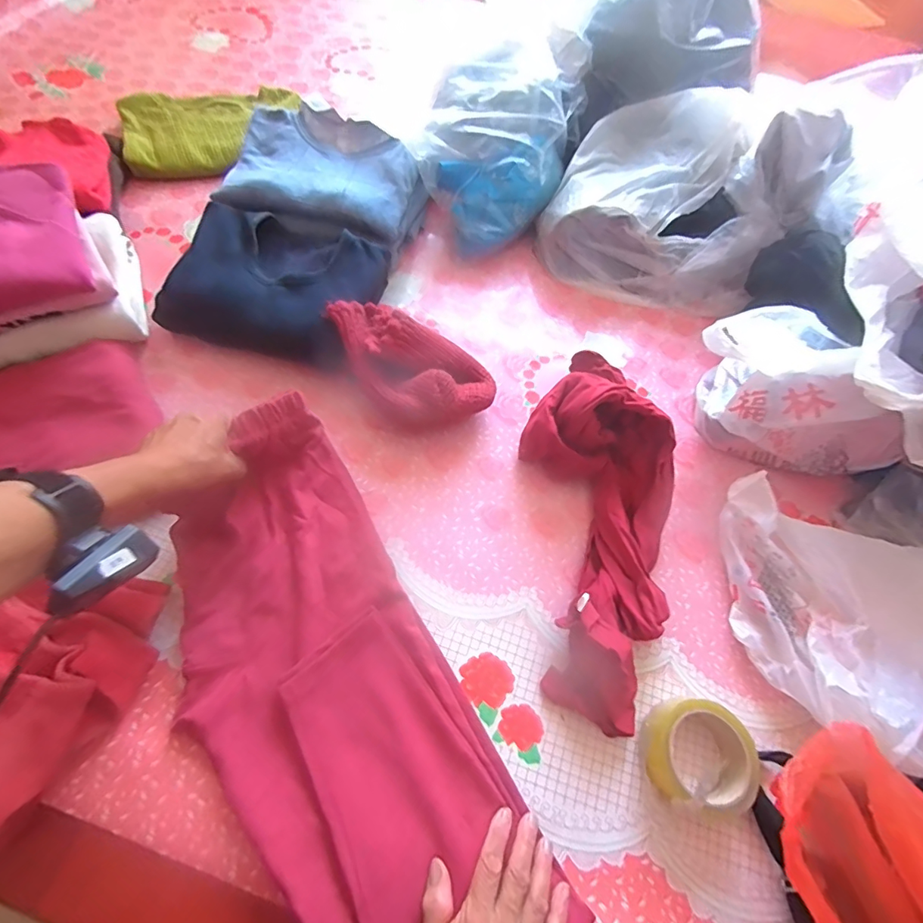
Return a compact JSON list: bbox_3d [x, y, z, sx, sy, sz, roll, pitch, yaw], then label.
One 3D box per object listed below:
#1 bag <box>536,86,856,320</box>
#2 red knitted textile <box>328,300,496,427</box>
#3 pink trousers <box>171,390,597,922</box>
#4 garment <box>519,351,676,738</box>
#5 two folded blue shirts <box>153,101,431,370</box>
[{"bbox_3d":[0.359,-0.420,0.769,0.400,0.195,0.276,22,63,5],"label":"bag"},{"bbox_3d":[-0.078,-0.124,0.634,0.240,0.100,0.130,29,64,9],"label":"red knitted textile"},{"bbox_3d":[-0.139,0.206,0.456,0.236,0.094,0.547,-22,67,-14],"label":"pink trousers"},{"bbox_3d":[0.175,0.080,0.541,0.176,0.100,0.401,1,63,-5],"label":"garment"},{"bbox_3d":[-0.243,-0.363,0.744,0.298,0.095,0.434,13,63,1],"label":"two folded blue shirts"}]

